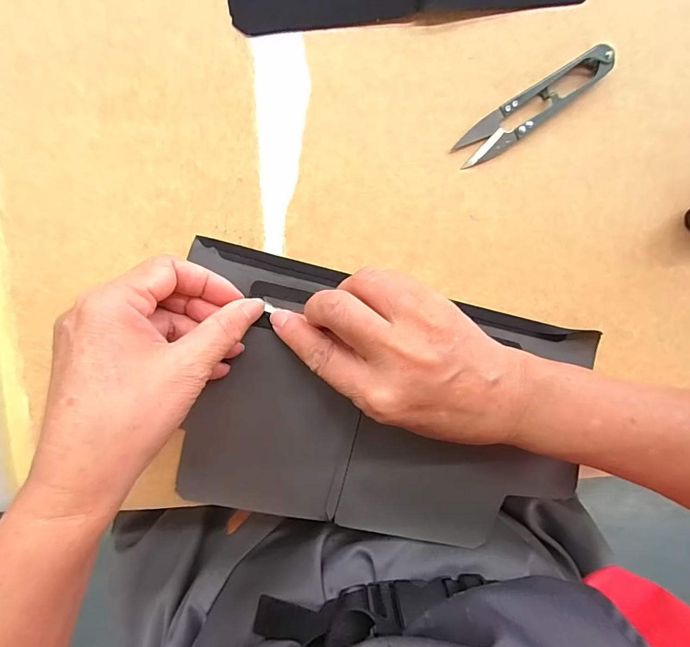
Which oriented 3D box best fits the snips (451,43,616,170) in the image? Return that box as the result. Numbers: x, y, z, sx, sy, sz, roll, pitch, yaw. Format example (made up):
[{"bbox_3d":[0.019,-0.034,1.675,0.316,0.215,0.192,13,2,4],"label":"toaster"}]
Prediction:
[{"bbox_3d":[0.113,-0.131,0.244,0.102,0.011,0.022,-36,98,0],"label":"snips"}]

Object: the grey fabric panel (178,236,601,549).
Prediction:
[{"bbox_3d":[0.026,0.059,0.268,0.258,0.012,0.163,13,94,-6],"label":"grey fabric panel"}]

